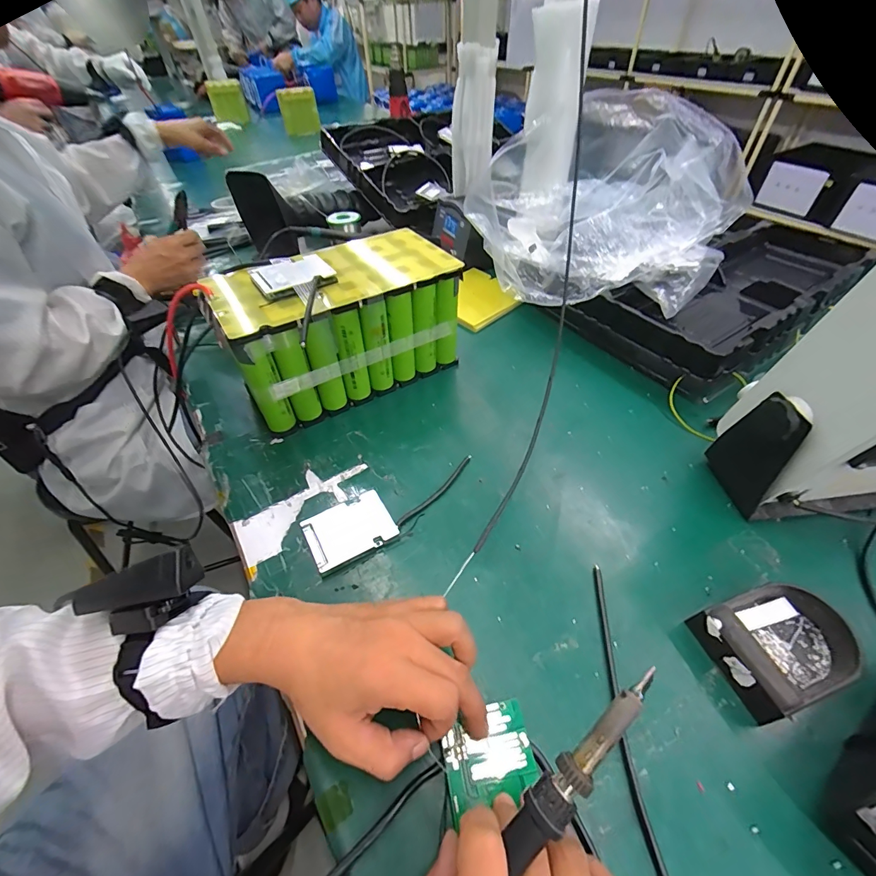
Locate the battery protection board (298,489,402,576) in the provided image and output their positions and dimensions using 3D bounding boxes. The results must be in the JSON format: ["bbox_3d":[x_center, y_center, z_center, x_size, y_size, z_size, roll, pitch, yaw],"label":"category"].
[{"bbox_3d":[-0.087,0.091,0.394,0.081,0.017,0.061,-26,52,-18],"label":"battery protection board"}]

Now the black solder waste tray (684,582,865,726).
[{"bbox_3d":[0.268,0.158,0.310,0.106,0.036,0.076,-16,49,-11],"label":"black solder waste tray"}]

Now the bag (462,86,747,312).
[{"bbox_3d":[0.219,-0.317,0.537,0.349,0.193,0.194,1,48,4],"label":"bag"}]

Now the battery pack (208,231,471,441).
[{"bbox_3d":[-0.117,-0.143,0.511,0.276,0.161,0.141,-26,52,-19],"label":"battery pack"}]

